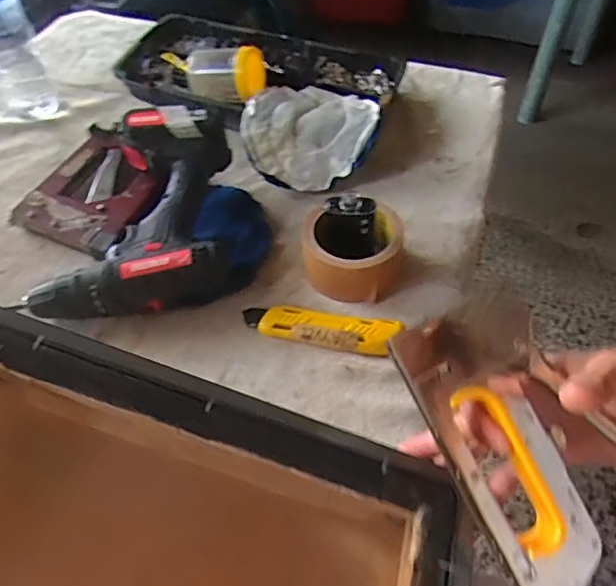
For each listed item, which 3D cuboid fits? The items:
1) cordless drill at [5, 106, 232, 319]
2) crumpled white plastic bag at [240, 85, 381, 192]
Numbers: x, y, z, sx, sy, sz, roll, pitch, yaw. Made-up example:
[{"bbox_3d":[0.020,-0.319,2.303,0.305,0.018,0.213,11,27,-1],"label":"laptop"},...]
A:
[{"bbox_3d":[-0.167,-0.081,0.553,0.187,0.108,0.196,-2,49,-4],"label":"cordless drill"},{"bbox_3d":[-0.002,-0.189,0.653,0.144,0.034,0.137,28,78,17],"label":"crumpled white plastic bag"}]

